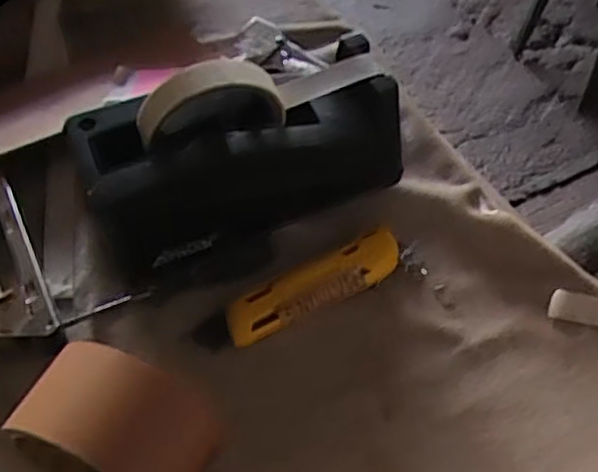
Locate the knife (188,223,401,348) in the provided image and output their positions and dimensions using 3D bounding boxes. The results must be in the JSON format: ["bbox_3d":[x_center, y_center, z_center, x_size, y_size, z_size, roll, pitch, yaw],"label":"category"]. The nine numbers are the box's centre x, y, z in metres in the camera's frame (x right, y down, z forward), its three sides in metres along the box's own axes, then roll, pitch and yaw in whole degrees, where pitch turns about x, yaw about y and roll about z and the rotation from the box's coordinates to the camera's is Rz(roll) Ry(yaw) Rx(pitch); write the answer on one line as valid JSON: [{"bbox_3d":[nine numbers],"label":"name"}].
[{"bbox_3d":[0.004,0.034,0.428,0.144,0.016,0.032,-23,55,-19],"label":"knife"}]

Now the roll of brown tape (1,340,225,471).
[{"bbox_3d":[-0.083,0.103,0.318,0.084,0.094,0.060,19,54,13],"label":"roll of brown tape"}]

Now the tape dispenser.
[{"bbox_3d":[-0.032,-0.049,0.418,0.197,0.126,0.074,-18,53,-15],"label":"tape dispenser"}]

